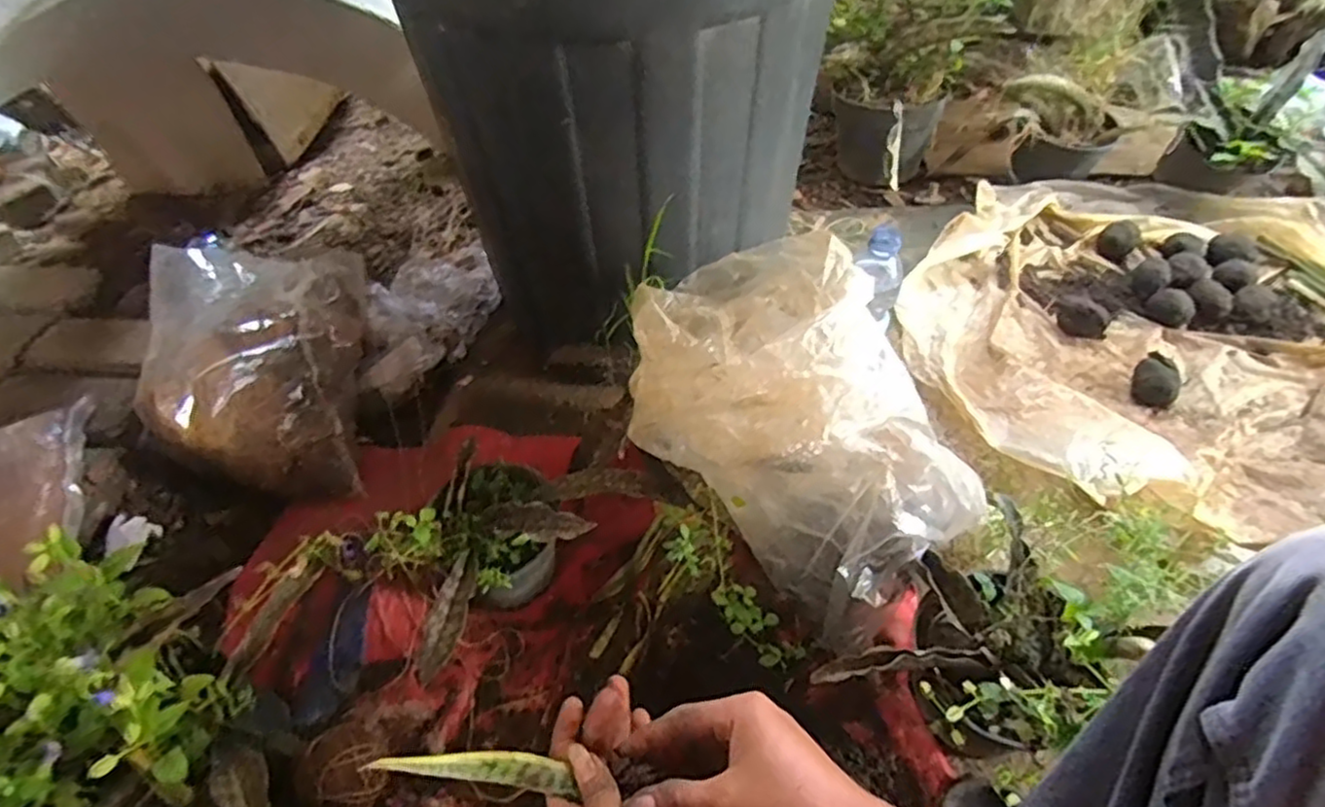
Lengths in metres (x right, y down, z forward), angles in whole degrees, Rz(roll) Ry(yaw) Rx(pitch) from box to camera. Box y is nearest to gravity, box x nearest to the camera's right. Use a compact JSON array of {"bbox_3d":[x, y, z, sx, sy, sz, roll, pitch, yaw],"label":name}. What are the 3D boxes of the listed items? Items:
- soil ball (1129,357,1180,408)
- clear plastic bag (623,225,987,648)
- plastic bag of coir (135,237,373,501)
[{"bbox_3d":[0.606,-0.026,0.859,0.046,0.039,0.047,-2,50,3],"label":"soil ball"},{"bbox_3d":[0.113,0.015,0.644,0.220,0.230,0.324,-38,57,-24],"label":"clear plastic bag"},{"bbox_3d":[-0.468,-0.065,0.805,0.190,0.243,0.284,-10,50,-4],"label":"plastic bag of coir"}]

